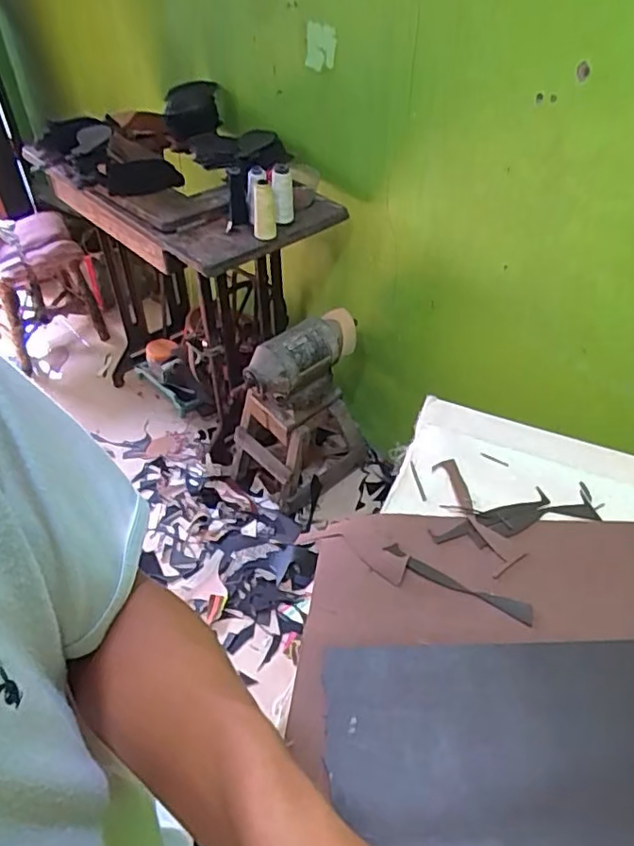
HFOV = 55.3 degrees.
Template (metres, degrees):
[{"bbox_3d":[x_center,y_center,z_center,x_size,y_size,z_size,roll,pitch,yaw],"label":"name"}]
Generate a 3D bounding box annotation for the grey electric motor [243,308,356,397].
[{"bbox_3d":[-0.027,-0.165,1.394,0.292,0.103,0.105,-33,52,-29],"label":"grey electric motor"}]

